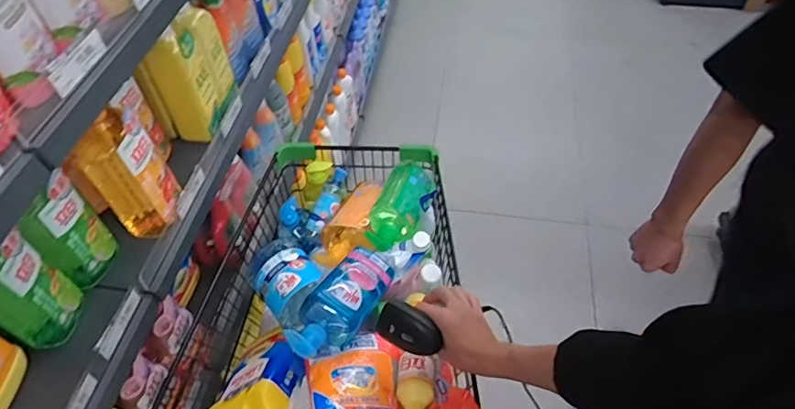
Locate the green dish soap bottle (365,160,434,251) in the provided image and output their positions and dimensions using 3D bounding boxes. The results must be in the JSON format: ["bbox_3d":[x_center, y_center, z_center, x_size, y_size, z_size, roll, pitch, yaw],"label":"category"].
[{"bbox_3d":[0.008,-0.006,1.063,0.103,0.059,0.254,11,40,11],"label":"green dish soap bottle"}]

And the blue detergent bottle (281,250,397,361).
[{"bbox_3d":[-0.091,0.159,0.844,0.084,0.081,0.234,23,37,19],"label":"blue detergent bottle"}]

